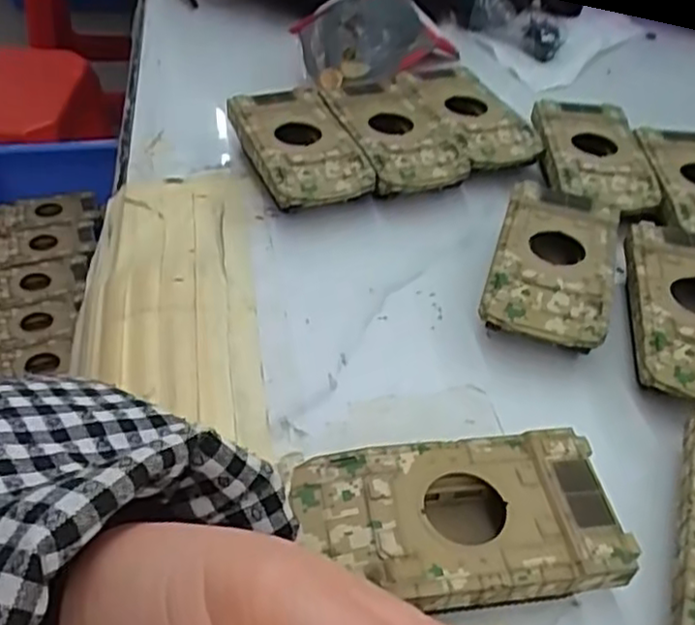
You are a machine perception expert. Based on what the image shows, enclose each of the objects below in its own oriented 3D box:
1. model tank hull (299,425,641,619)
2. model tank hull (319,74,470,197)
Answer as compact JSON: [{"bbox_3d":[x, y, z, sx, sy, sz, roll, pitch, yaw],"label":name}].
[{"bbox_3d":[0.033,0.067,0.219,0.092,0.025,0.052,-5,43,-10],"label":"model tank hull"},{"bbox_3d":[0.026,-0.092,0.386,0.055,0.026,0.090,-12,45,-17],"label":"model tank hull"}]

